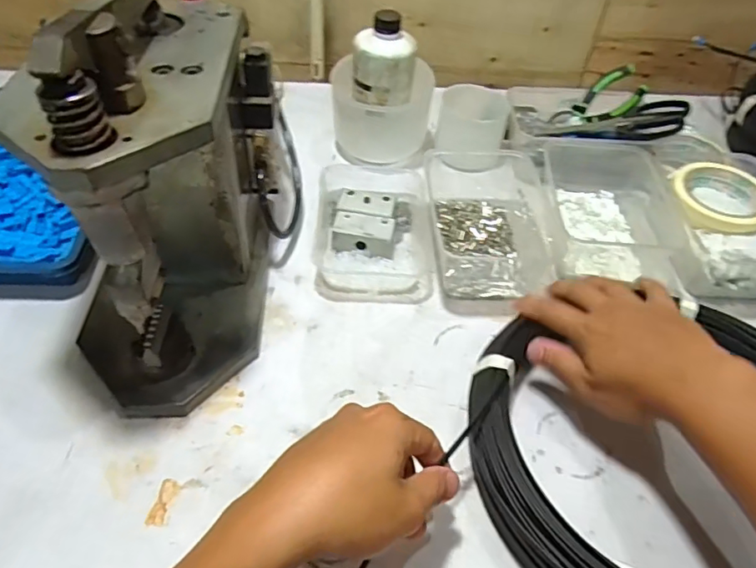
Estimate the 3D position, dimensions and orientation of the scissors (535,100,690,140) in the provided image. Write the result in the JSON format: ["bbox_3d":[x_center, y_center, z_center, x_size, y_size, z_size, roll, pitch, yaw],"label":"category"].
[{"bbox_3d":[0.284,-0.190,0.662,0.162,0.023,0.071,4,39,40],"label":"scissors"}]

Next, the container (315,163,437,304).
[{"bbox_3d":[-0.004,-0.068,0.598,0.122,0.039,0.198,2,46,-3],"label":"container"}]

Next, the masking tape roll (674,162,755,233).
[{"bbox_3d":[0.366,-0.095,0.578,0.091,0.019,0.095,3,46,-3],"label":"masking tape roll"}]

